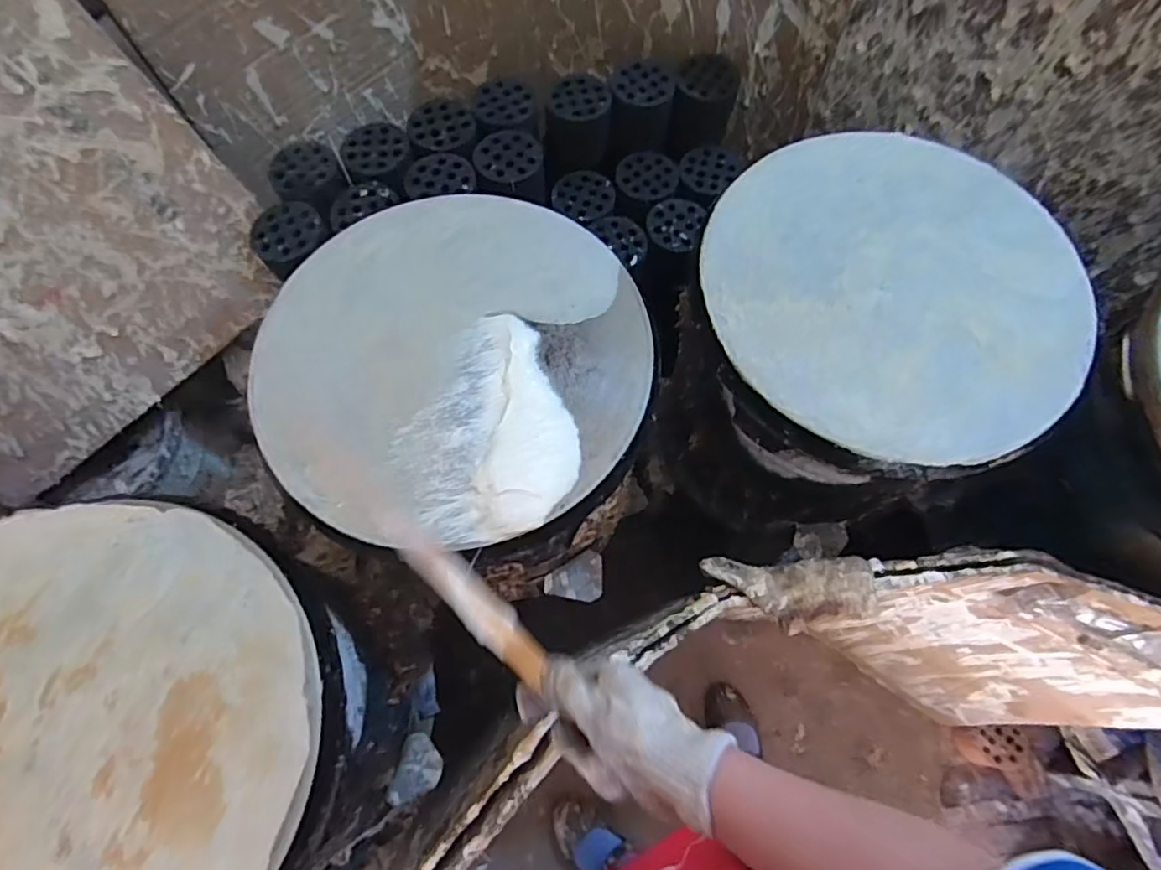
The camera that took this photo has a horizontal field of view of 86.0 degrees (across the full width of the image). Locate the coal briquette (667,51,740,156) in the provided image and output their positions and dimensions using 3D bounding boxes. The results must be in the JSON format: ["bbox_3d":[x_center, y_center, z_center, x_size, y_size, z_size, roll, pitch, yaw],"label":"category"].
[{"bbox_3d":[0.180,-0.524,0.982,0.104,0.094,0.097,-19,70,-7],"label":"coal briquette"}]

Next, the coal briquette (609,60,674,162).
[{"bbox_3d":[0.093,-0.502,0.971,0.102,0.089,0.116,-8,69,-3],"label":"coal briquette"}]

